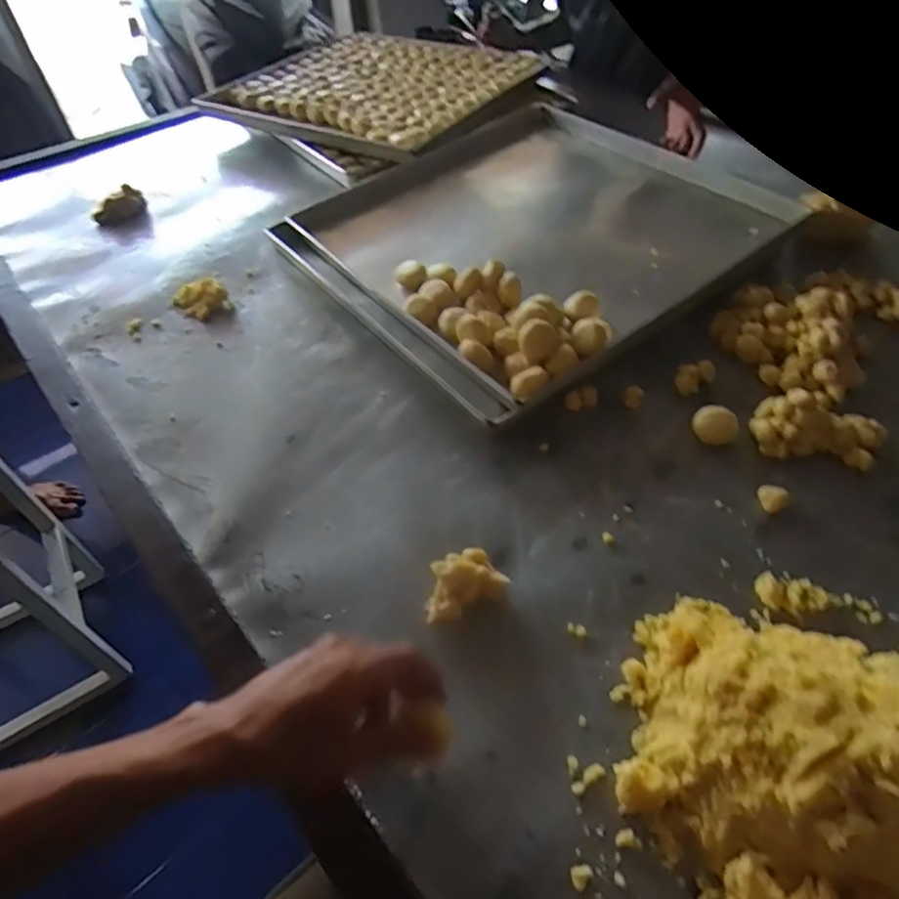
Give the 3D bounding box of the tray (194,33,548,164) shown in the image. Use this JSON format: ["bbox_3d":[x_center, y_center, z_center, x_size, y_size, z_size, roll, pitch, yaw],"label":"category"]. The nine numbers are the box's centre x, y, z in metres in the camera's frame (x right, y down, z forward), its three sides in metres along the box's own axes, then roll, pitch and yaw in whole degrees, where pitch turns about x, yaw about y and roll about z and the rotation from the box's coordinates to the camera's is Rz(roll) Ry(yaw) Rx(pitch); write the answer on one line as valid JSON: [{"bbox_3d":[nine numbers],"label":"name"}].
[{"bbox_3d":[-0.141,-0.722,1.159,0.535,0.036,0.496,24,54,22],"label":"tray"}]

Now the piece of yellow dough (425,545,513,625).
[{"bbox_3d":[0.007,0.109,0.473,0.067,0.035,0.048,-28,53,-19],"label":"piece of yellow dough"}]

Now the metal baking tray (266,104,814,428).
[{"bbox_3d":[0.115,-0.305,0.814,0.554,0.057,0.509,-32,55,-22],"label":"metal baking tray"}]

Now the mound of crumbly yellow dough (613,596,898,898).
[{"bbox_3d":[0.221,0.185,0.339,0.210,0.115,0.248,-6,49,-1],"label":"mound of crumbly yellow dough"}]

